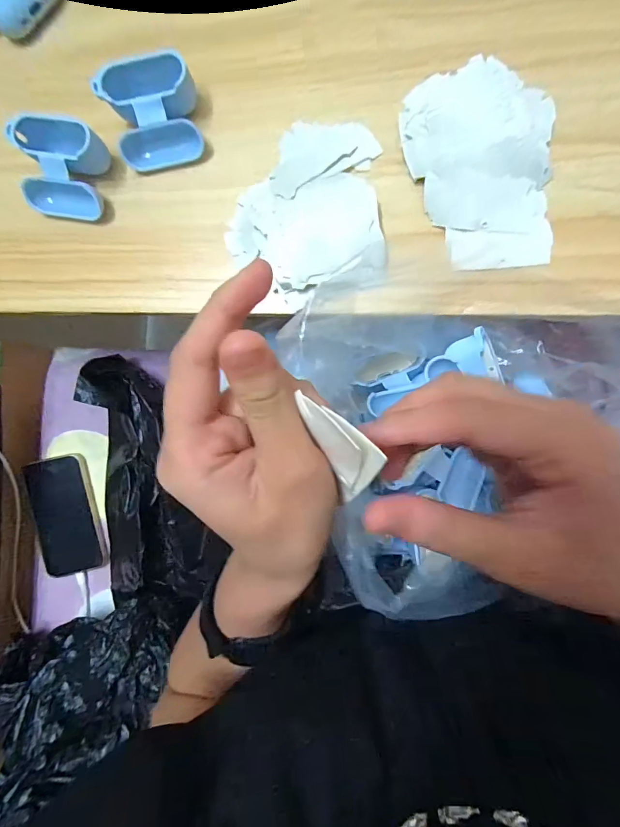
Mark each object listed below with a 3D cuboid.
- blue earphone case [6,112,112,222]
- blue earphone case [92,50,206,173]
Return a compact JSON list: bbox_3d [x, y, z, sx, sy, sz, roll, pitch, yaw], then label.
[{"bbox_3d":[-0.194,-0.191,0.307,0.063,0.045,0.062,13,92,6],"label":"blue earphone case"},{"bbox_3d":[-0.118,-0.228,0.289,0.065,0.037,0.060,-9,89,6],"label":"blue earphone case"}]

